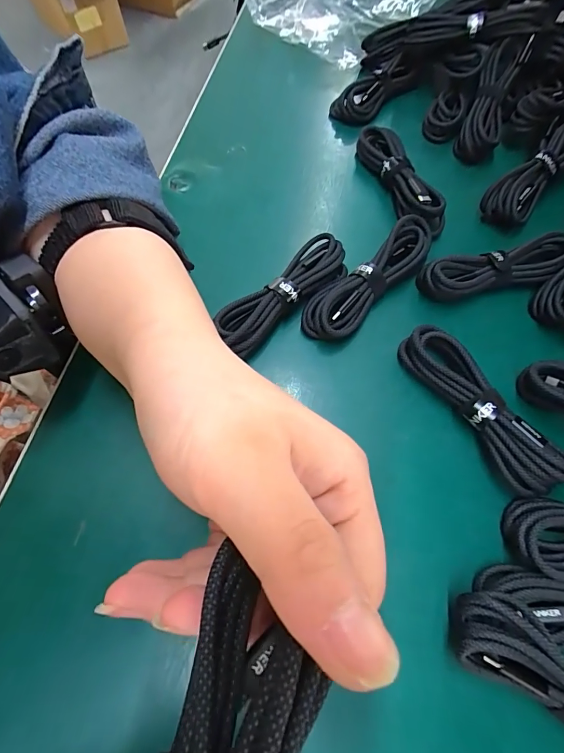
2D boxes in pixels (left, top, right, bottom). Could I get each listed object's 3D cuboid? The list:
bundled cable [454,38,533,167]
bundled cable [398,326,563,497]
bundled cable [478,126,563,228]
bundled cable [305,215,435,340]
[{"bbox_3d":[0.183,-0.243,0.324,0.033,0.024,0.114,20,84,9],"label":"bundled cable"},{"bbox_3d":[0.112,0.018,0.217,0.026,0.027,0.111,-29,68,-13],"label":"bundled cable"},{"bbox_3d":[0.204,-0.162,0.291,0.107,0.025,0.032,-45,72,-5],"label":"bundled cable"},{"bbox_3d":[0.059,-0.063,0.256,0.116,0.032,0.029,-41,71,-17],"label":"bundled cable"}]

